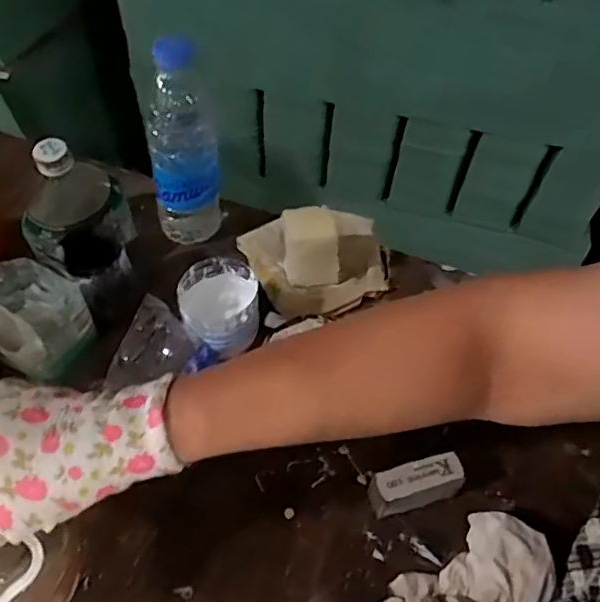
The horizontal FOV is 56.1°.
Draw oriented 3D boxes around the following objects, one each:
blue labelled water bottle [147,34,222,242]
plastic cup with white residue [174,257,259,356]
[{"bbox_3d":[-0.112,-0.145,0.548,0.064,0.203,0.054,-6,53,-8],"label":"blue labelled water bottle"},{"bbox_3d":[-0.073,0.008,0.517,0.069,0.060,0.074,2,53,-3],"label":"plastic cup with white residue"}]

